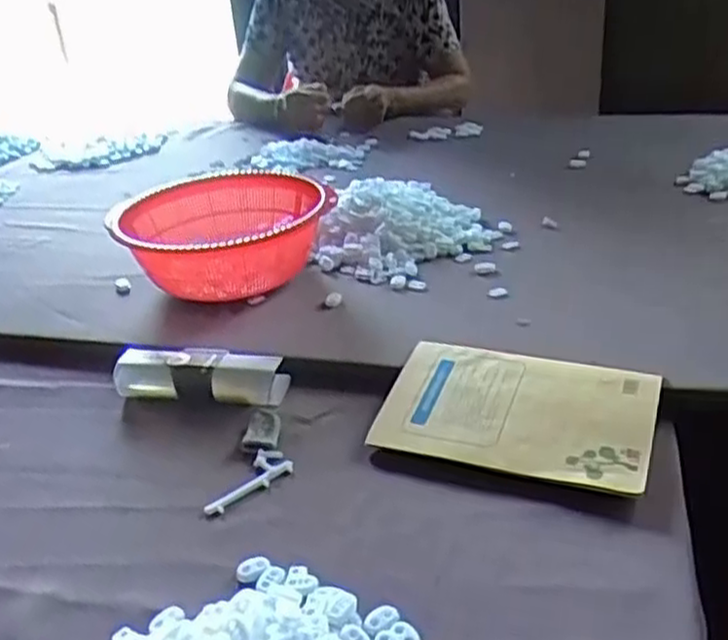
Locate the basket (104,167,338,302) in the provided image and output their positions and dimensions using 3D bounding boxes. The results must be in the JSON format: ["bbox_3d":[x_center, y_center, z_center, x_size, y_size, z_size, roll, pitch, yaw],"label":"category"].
[{"bbox_3d":[-0.150,-0.086,0.856,0.219,0.099,0.214,-5,29,3],"label":"basket"}]

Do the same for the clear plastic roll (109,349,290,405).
[{"bbox_3d":[-0.150,0.051,0.690,0.159,0.035,0.045,1,29,13],"label":"clear plastic roll"}]

